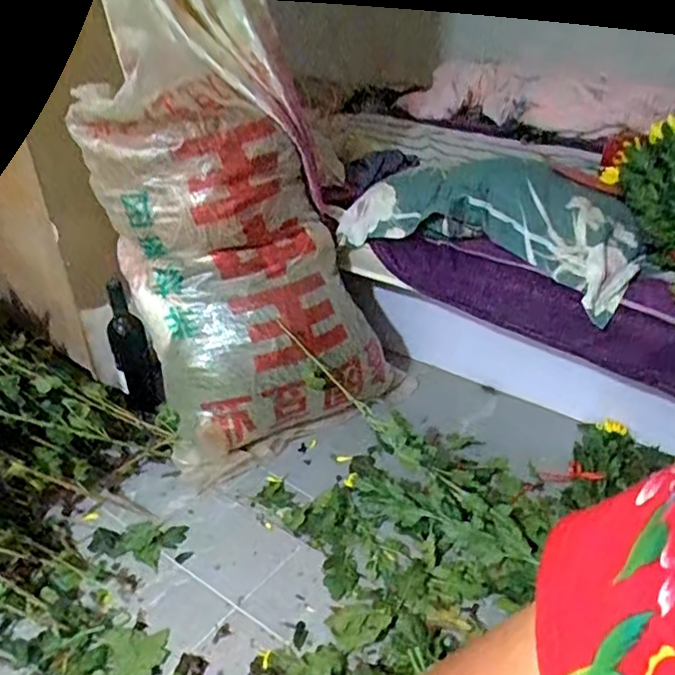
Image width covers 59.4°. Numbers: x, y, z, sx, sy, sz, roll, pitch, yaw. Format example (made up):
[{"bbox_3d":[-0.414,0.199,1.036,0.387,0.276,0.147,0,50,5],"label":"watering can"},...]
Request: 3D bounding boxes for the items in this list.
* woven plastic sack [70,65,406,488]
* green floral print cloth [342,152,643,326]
[{"bbox_3d":[-0.142,-0.103,1.059,0.435,0.627,0.334,-17,34,-24],"label":"woven plastic sack"},{"bbox_3d":[0.240,-0.209,1.004,0.168,0.160,0.513,-27,39,-36],"label":"green floral print cloth"}]

